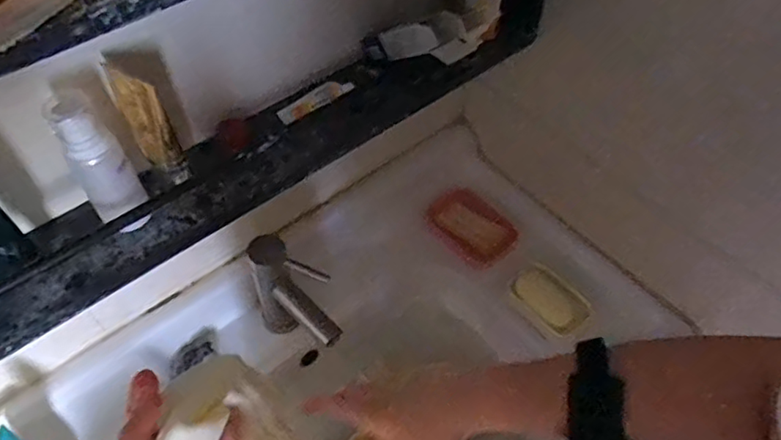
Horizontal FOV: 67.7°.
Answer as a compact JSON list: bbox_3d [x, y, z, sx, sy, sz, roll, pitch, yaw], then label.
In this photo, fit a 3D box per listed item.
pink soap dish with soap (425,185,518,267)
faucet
[{"bbox_3d":[0.124,0.008,0.892,0.080,0.031,0.134,-31,59,-22],"label":"pink soap dish with soap"},{"bbox_3d":[-0.110,0.105,0.725,0.131,0.163,0.047,32,58,21],"label":"faucet"}]

